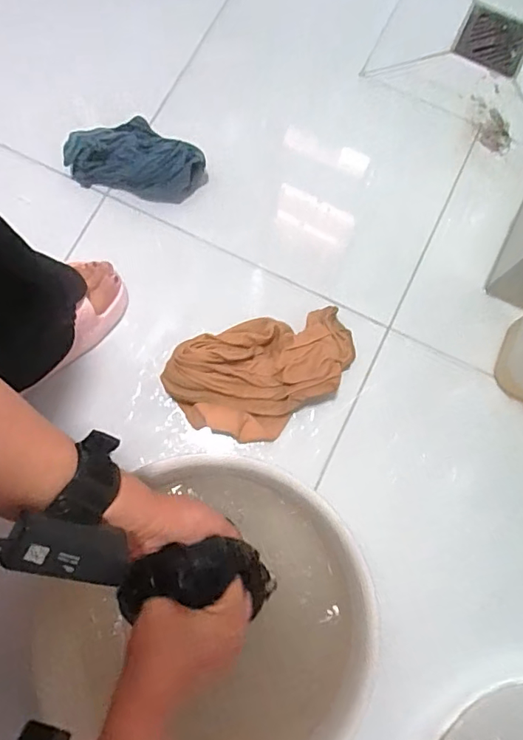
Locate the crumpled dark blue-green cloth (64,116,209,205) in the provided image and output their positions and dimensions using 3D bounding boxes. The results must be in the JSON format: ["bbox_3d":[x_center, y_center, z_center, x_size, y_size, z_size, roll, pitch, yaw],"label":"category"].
[{"bbox_3d":[-0.155,-0.265,0.653,0.171,0.067,0.082,11,79,2],"label":"crumpled dark blue-green cloth"}]

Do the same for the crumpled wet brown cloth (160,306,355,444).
[{"bbox_3d":[0.003,-0.005,0.597,0.212,0.073,0.140,-36,81,-7],"label":"crumpled wet brown cloth"}]

